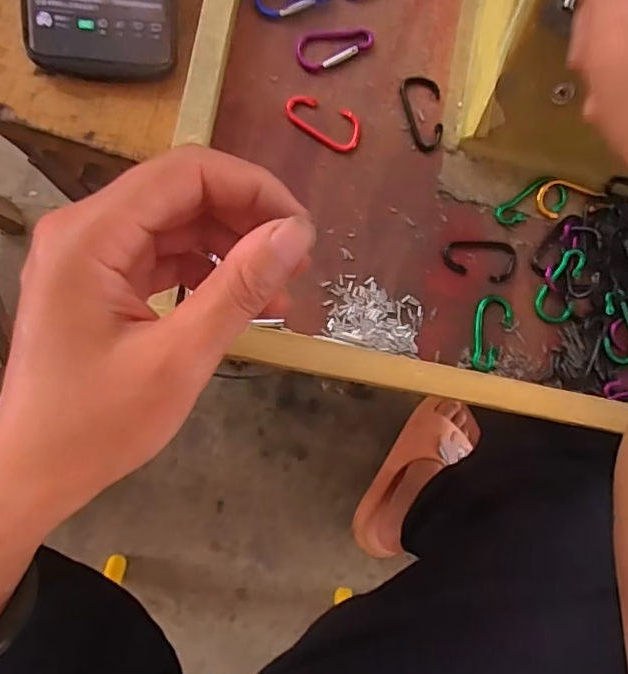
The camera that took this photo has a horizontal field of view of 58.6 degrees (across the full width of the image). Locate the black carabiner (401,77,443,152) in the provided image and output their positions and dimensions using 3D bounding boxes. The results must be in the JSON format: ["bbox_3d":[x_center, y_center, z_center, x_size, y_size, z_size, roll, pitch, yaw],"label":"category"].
[{"bbox_3d":[0.064,-0.129,0.323,0.022,0.004,0.043,-7,88,-8],"label":"black carabiner"}]

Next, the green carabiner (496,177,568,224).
[{"bbox_3d":[0.129,-0.081,0.330,0.046,0.004,0.021,-16,90,-8],"label":"green carabiner"}]

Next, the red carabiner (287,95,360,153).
[{"bbox_3d":[0.006,-0.122,0.314,0.044,0.004,0.021,29,84,-6],"label":"red carabiner"}]

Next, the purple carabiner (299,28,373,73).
[{"bbox_3d":[0.012,-0.166,0.317,0.045,0.005,0.022,-23,91,-8],"label":"purple carabiner"}]

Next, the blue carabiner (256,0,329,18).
[{"bbox_3d":[-0.011,-0.194,0.312,0.045,0.007,0.021,-20,90,-8],"label":"blue carabiner"}]

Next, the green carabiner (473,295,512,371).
[{"bbox_3d":[0.103,-0.002,0.322,0.022,0.004,0.043,8,86,-8],"label":"green carabiner"}]

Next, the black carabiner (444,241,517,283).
[{"bbox_3d":[0.097,-0.044,0.323,0.043,0.004,0.024,3,87,-8],"label":"black carabiner"}]

